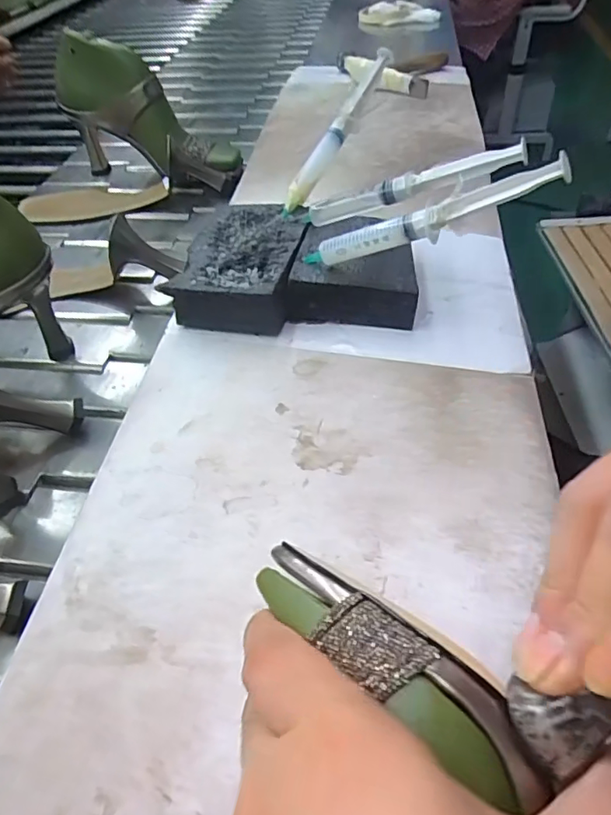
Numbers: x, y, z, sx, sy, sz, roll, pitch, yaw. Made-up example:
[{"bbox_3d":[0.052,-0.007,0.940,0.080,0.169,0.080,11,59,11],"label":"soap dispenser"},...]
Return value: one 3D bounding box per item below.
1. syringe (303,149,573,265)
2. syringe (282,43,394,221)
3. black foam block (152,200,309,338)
[{"bbox_3d":[0.068,-0.110,0.331,0.171,0.019,0.014,-8,37,38],"label":"syringe"},{"bbox_3d":[0.027,-0.226,0.449,0.014,0.021,0.170,25,79,26],"label":"syringe"},{"bbox_3d":[-0.045,-0.108,0.413,0.079,0.034,0.120,7,47,11],"label":"black foam block"}]

